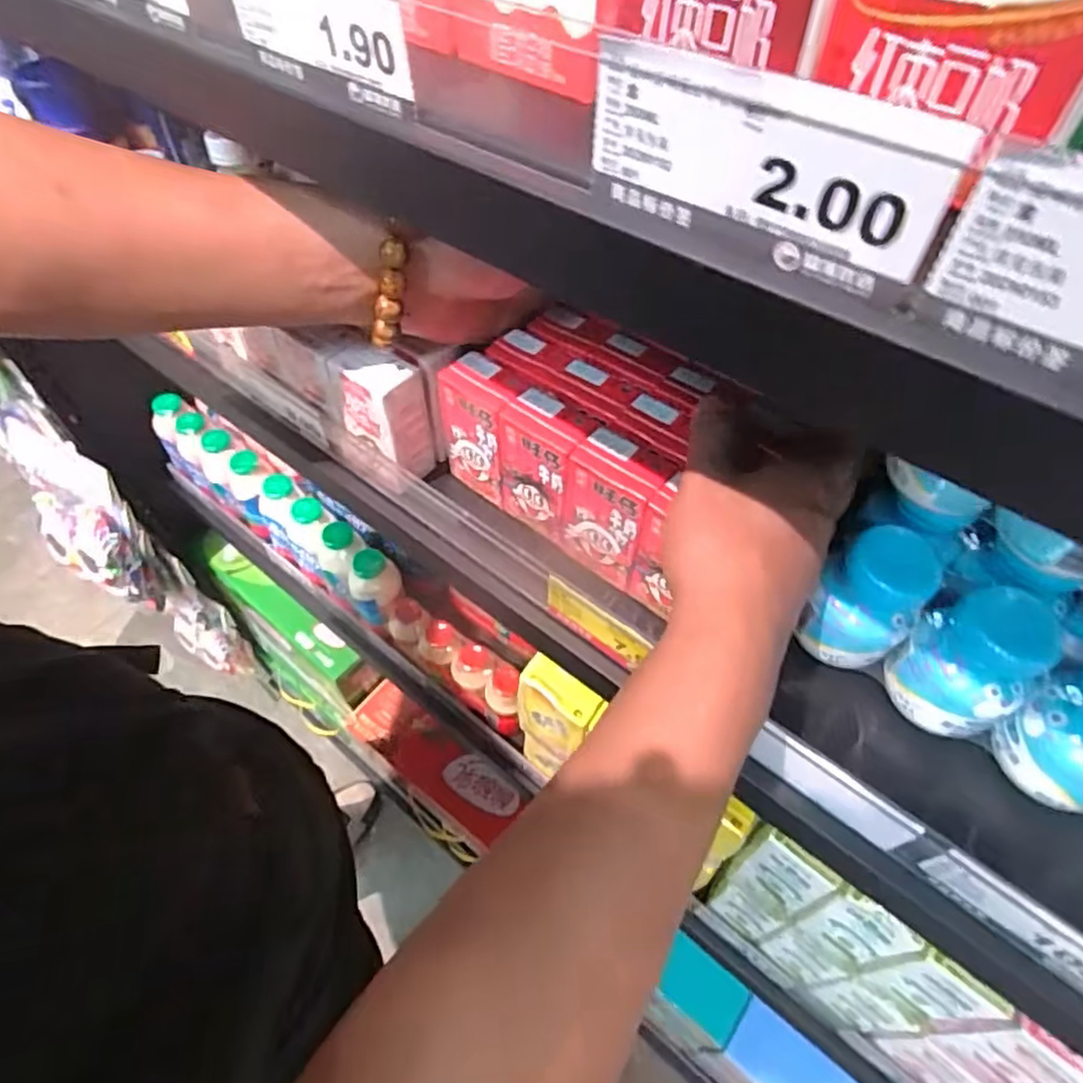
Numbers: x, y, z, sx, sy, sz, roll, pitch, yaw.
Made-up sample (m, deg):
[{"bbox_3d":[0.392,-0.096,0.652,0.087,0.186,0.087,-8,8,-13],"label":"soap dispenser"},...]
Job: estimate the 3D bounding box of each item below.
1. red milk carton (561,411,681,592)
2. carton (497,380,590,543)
[{"bbox_3d":[0.045,-0.021,0.379,0.050,0.078,0.043,35,61,23],"label":"red milk carton"},{"bbox_3d":[0.001,-0.046,0.398,0.052,0.080,0.033,32,60,21],"label":"carton"}]

